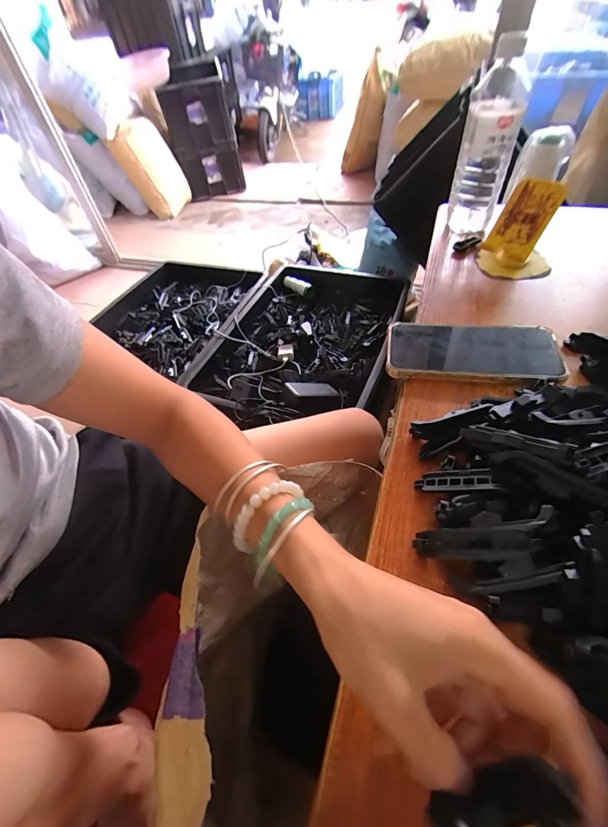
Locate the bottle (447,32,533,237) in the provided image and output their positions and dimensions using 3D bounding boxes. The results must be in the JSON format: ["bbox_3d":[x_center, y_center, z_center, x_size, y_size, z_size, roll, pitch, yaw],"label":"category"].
[{"bbox_3d":[0.250,-0.364,0.481,0.065,0.206,0.074,15,53,18],"label":"bottle"}]

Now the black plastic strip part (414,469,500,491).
[{"bbox_3d":[0.115,0.052,0.270,0.056,0.004,0.016,-11,43,33],"label":"black plastic strip part"}]

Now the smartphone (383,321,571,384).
[{"bbox_3d":[0.173,-0.067,0.366,0.165,0.009,0.080,5,50,11],"label":"smartphone"}]

